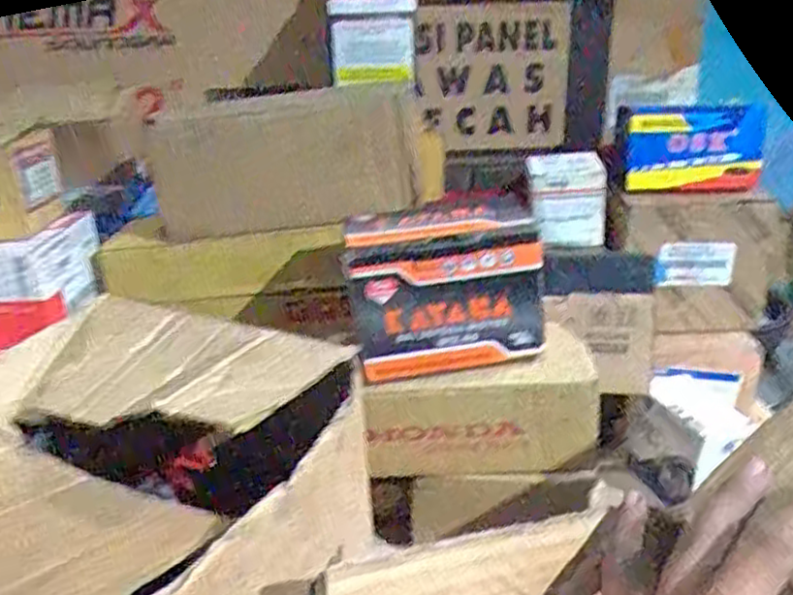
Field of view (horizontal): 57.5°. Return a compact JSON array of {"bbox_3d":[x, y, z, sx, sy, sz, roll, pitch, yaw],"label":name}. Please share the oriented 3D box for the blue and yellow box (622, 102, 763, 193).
[{"bbox_3d":[0.253,-0.126,0.620,0.114,0.070,0.020,-2,25,2],"label":"blue and yellow box"}]

